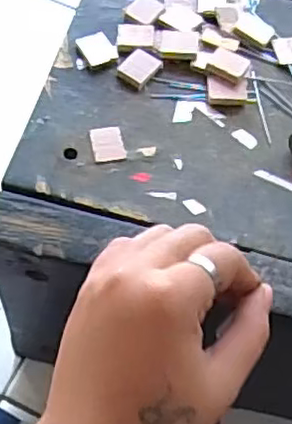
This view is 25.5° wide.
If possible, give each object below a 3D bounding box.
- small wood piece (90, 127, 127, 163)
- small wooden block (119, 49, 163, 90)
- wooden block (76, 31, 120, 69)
[{"bbox_3d":[-0.023,-0.041,0.386,0.019,0.004,0.024,-9,63,-8],"label":"small wood piece"},{"bbox_3d":[-0.004,-0.091,0.409,0.020,0.005,0.026,33,65,14],"label":"small wooden block"},{"bbox_3d":[-0.031,-0.104,0.416,0.021,0.005,0.025,-23,66,-15],"label":"wooden block"}]

